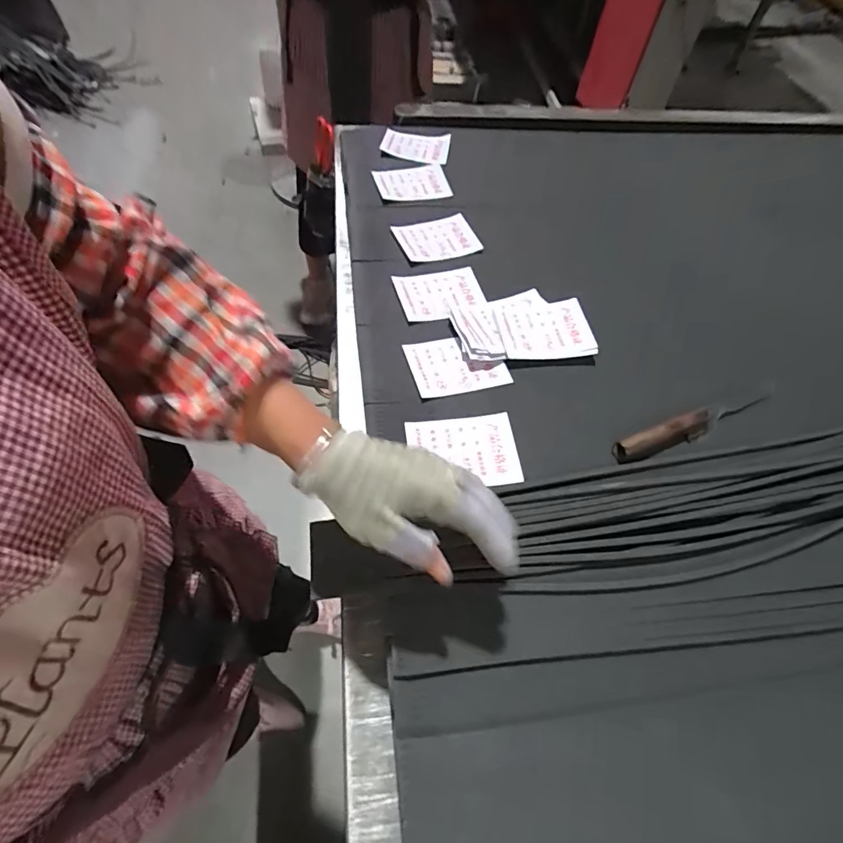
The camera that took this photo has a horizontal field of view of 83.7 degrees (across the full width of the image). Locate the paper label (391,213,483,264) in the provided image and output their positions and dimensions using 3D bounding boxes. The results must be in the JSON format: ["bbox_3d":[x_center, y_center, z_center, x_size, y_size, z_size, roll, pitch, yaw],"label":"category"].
[{"bbox_3d":[0.021,-0.242,0.628,0.097,0.011,0.069,-17,63,-11],"label":"paper label"}]

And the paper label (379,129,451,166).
[{"bbox_3d":[-0.010,-0.430,0.730,0.109,0.027,0.074,11,61,4],"label":"paper label"}]

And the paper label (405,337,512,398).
[{"bbox_3d":[0.039,-0.062,0.515,0.102,0.009,0.068,-13,62,-9],"label":"paper label"}]

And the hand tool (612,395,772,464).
[{"bbox_3d":[0.282,0.001,0.480,0.190,0.021,0.025,-19,63,-12],"label":"hand tool"}]

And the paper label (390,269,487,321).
[{"bbox_3d":[0.025,-0.154,0.572,0.103,0.010,0.076,-11,61,-14],"label":"paper label"}]

